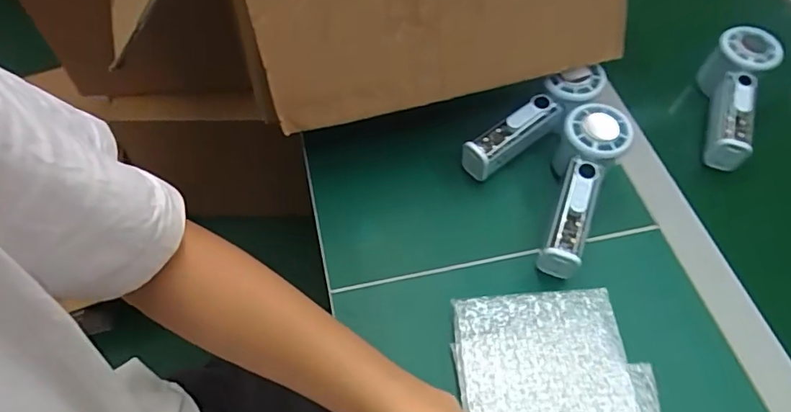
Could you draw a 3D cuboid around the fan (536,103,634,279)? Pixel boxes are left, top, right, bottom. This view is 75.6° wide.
[{"bbox_3d":[0.160,-0.014,0.445,0.057,0.055,0.157,18,71,9],"label":"fan"}]

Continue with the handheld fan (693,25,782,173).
[{"bbox_3d":[0.341,-0.106,0.513,0.056,0.057,0.160,17,72,8],"label":"handheld fan"}]

